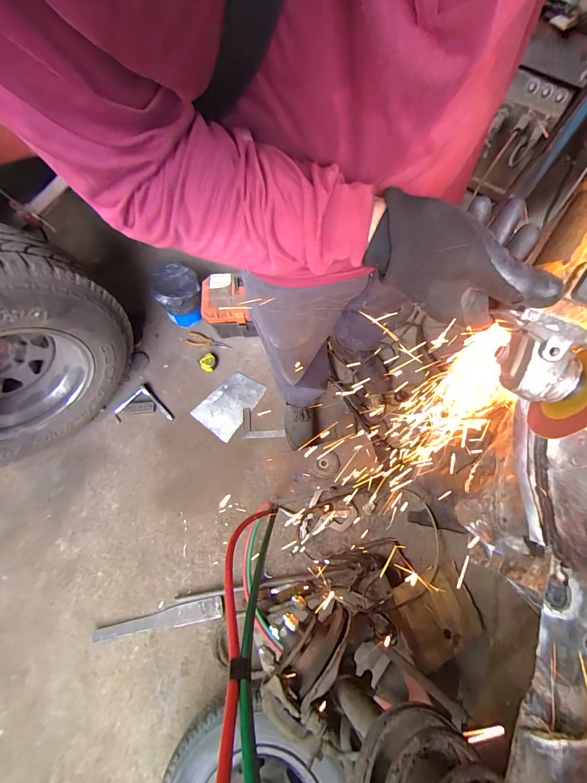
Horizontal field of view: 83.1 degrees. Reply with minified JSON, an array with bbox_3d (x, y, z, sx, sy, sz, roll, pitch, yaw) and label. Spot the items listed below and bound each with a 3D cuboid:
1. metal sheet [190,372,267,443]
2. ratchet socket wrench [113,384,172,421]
[{"bbox_3d":[-0.248,0.046,1.299,0.175,0.008,0.251,36,75,13],"label":"metal sheet"},{"bbox_3d":[-0.568,0.036,1.291,0.221,0.029,0.123,4,71,4],"label":"ratchet socket wrench"}]

